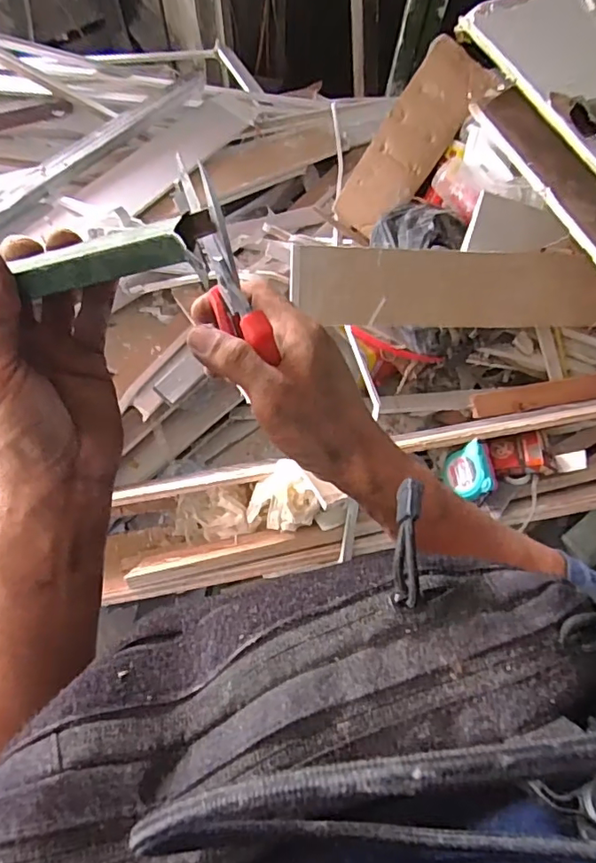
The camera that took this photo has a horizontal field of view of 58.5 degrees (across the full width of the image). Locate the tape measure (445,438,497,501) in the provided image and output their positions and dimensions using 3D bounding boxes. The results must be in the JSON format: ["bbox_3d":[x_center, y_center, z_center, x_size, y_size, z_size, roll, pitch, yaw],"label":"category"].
[{"bbox_3d":[0.227,0.056,0.704,0.036,0.065,0.069,16,58,-40],"label":"tape measure"}]

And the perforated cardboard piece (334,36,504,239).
[{"bbox_3d":[0.179,-0.454,0.850,0.110,0.023,0.291,34,111,-3],"label":"perforated cardboard piece"}]

